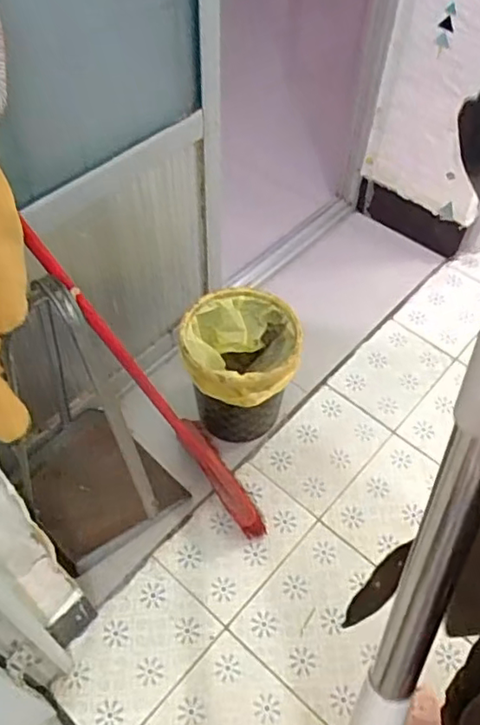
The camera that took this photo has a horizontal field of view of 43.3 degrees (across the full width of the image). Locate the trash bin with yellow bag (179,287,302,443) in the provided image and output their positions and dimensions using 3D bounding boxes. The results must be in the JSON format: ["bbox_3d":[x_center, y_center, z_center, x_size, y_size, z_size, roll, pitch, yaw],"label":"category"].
[{"bbox_3d":[-0.009,0.031,1.334,0.233,0.290,0.251,2,54,-3],"label":"trash bin with yellow bag"}]

